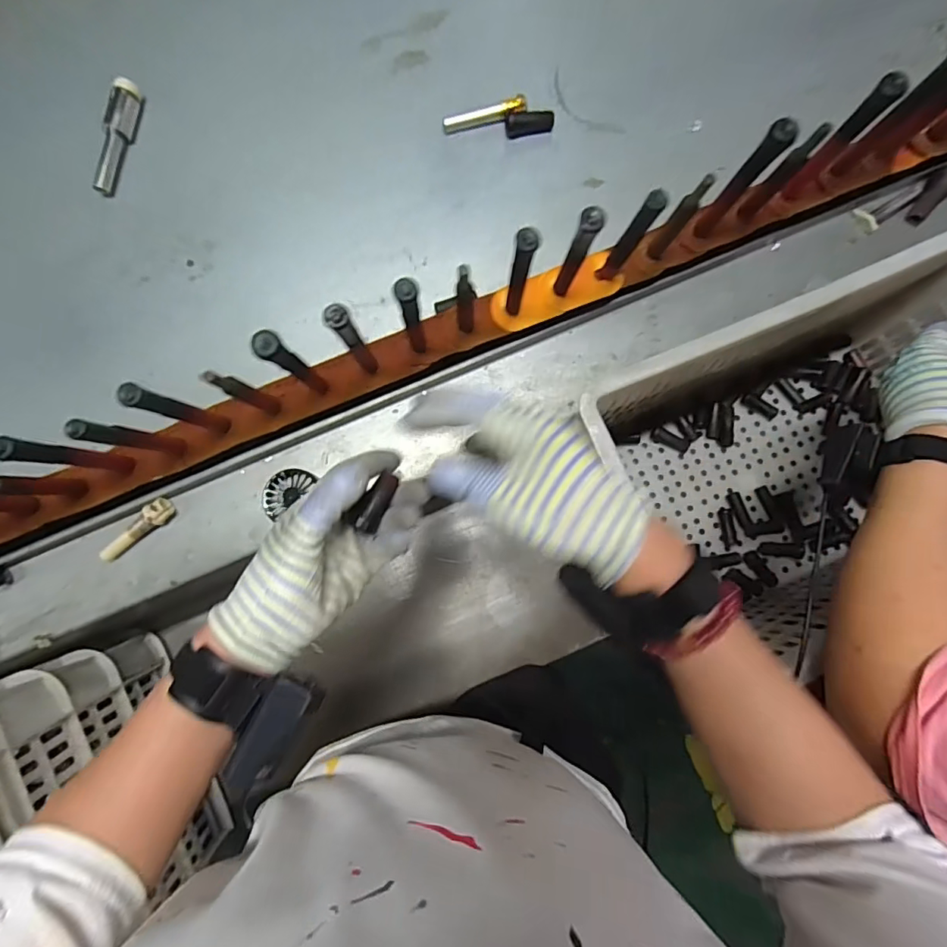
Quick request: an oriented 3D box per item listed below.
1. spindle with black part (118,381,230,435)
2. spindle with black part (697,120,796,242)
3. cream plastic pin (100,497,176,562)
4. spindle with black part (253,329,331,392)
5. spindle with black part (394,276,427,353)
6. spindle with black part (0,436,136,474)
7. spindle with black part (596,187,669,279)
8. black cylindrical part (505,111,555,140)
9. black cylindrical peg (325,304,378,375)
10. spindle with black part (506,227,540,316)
[{"bbox_3d":[-0.250,-0.053,0.442,0.013,0.147,0.017,16,87,0],"label":"spindle with black part"},{"bbox_3d":[0.234,-0.254,0.457,0.019,0.146,0.015,39,83,3],"label":"spindle with black part"},{"bbox_3d":[-0.343,0.058,0.515,0.084,0.018,0.021,-37,88,-2],"label":"cream plastic pin"},{"bbox_3d":[-0.155,-0.093,0.447,0.019,0.143,0.019,0,87,0],"label":"spindle with black part"},{"bbox_3d":[-0.051,-0.134,0.448,0.017,0.134,0.016,-16,84,-4],"label":"spindle with black part"},{"bbox_3d":[-0.346,-0.014,0.442,0.016,0.148,0.019,13,87,0],"label":"spindle with black part"},{"bbox_3d":[0.139,-0.208,0.459,0.018,0.138,0.012,32,88,1],"label":"spindle with black part"},{"bbox_3d":[0.061,-0.376,0.549,0.051,0.014,0.018,-8,87,-1],"label":"black cylindrical part"},{"bbox_3d":[-0.103,-0.115,0.460,0.017,0.166,0.018,0,83,-2],"label":"black cylindrical peg"},{"bbox_3d":[0.041,-0.172,0.455,0.016,0.146,0.013,17,87,1],"label":"spindle with black part"}]

